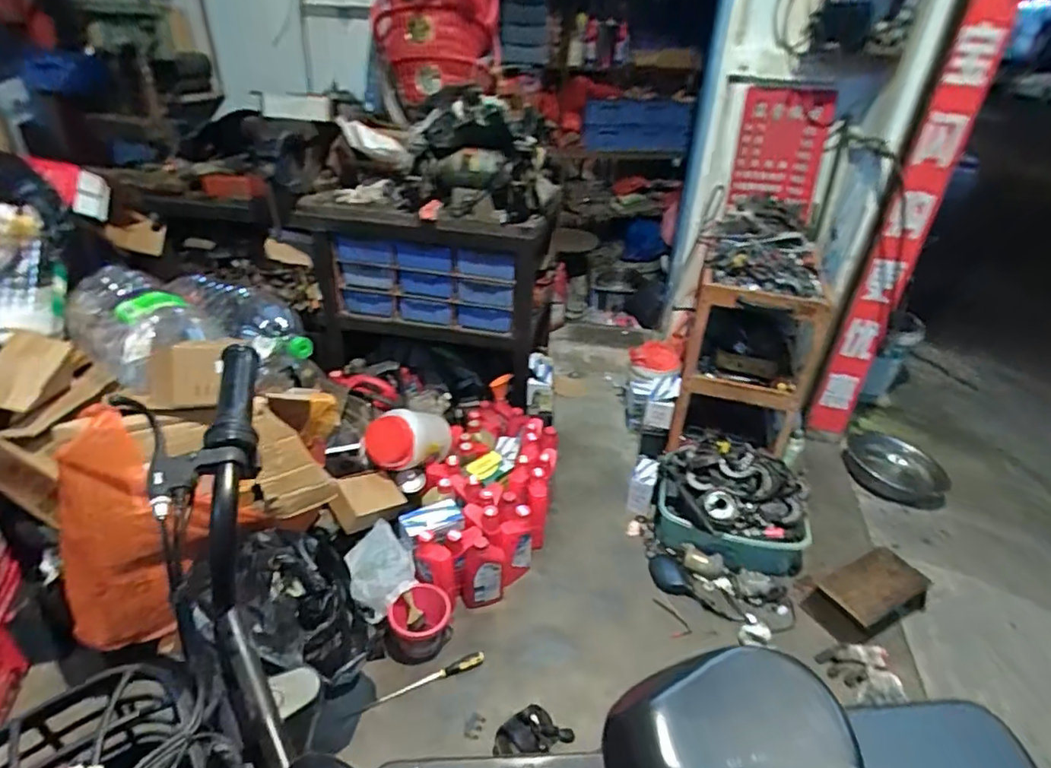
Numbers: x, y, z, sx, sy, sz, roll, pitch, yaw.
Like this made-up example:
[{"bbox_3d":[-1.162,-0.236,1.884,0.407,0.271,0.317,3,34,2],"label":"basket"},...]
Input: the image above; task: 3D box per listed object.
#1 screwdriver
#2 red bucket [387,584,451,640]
[{"bbox_3d":[-0.266,0.745,1.435,0.342,0.030,0.030,-11,35,-21],"label":"screwdriver"},{"bbox_3d":[-0.276,0.620,1.519,0.157,0.139,0.135,-9,34,-18],"label":"red bucket"}]

